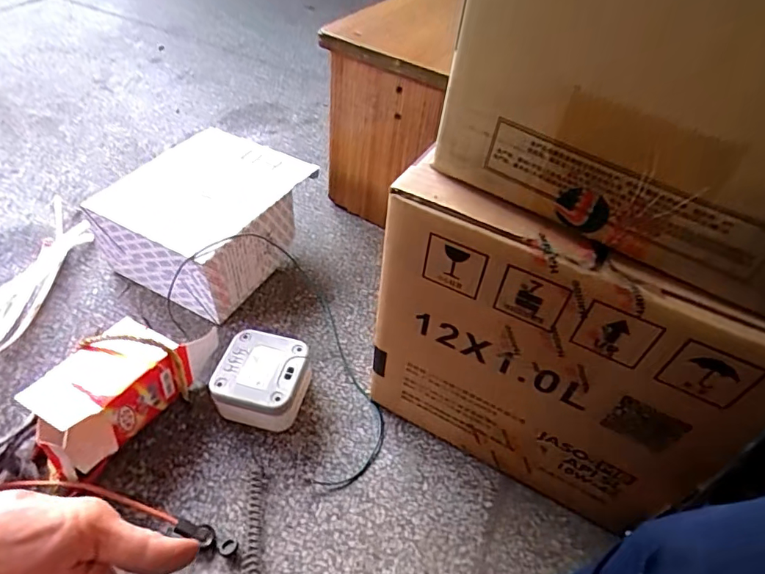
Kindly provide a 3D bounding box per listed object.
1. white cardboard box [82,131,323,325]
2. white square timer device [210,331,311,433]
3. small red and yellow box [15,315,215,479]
[{"bbox_3d":[-0.187,-0.076,0.539,0.154,0.099,0.187,25,50,16],"label":"white cardboard box"},{"bbox_3d":[-0.105,0.086,0.431,0.077,0.048,0.077,10,48,4],"label":"white square timer device"},{"bbox_3d":[-0.213,0.076,0.409,0.064,0.073,0.150,30,52,21],"label":"small red and yellow box"}]

